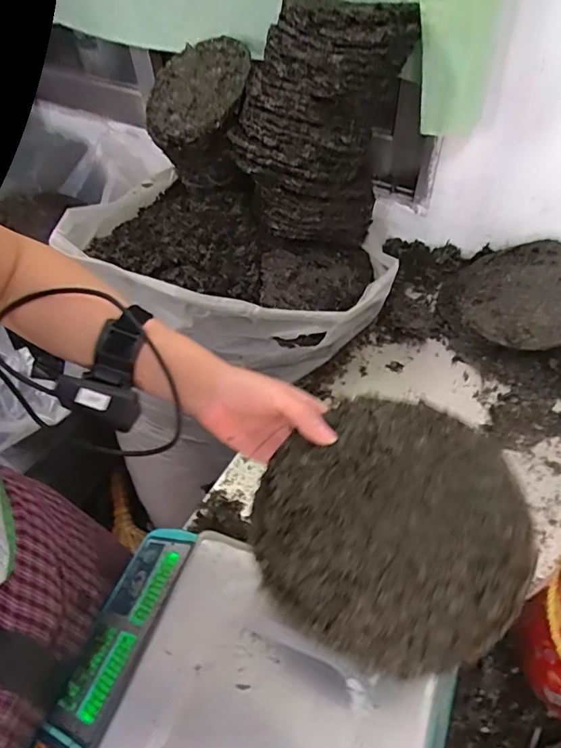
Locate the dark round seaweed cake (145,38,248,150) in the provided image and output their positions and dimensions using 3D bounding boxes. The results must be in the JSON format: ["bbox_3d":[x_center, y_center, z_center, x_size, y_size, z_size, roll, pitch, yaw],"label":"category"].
[{"bbox_3d":[-0.142,-0.474,0.846,0.183,0.026,0.194,0,73,22],"label":"dark round seaweed cake"}]

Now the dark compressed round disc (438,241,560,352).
[{"bbox_3d":[0.380,-0.125,0.813,0.224,0.099,0.187,17,55,17],"label":"dark compressed round disc"}]

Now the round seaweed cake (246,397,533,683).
[{"bbox_3d":[0.080,0.105,0.368,0.185,0.012,0.190,-2,51,2],"label":"round seaweed cake"}]

